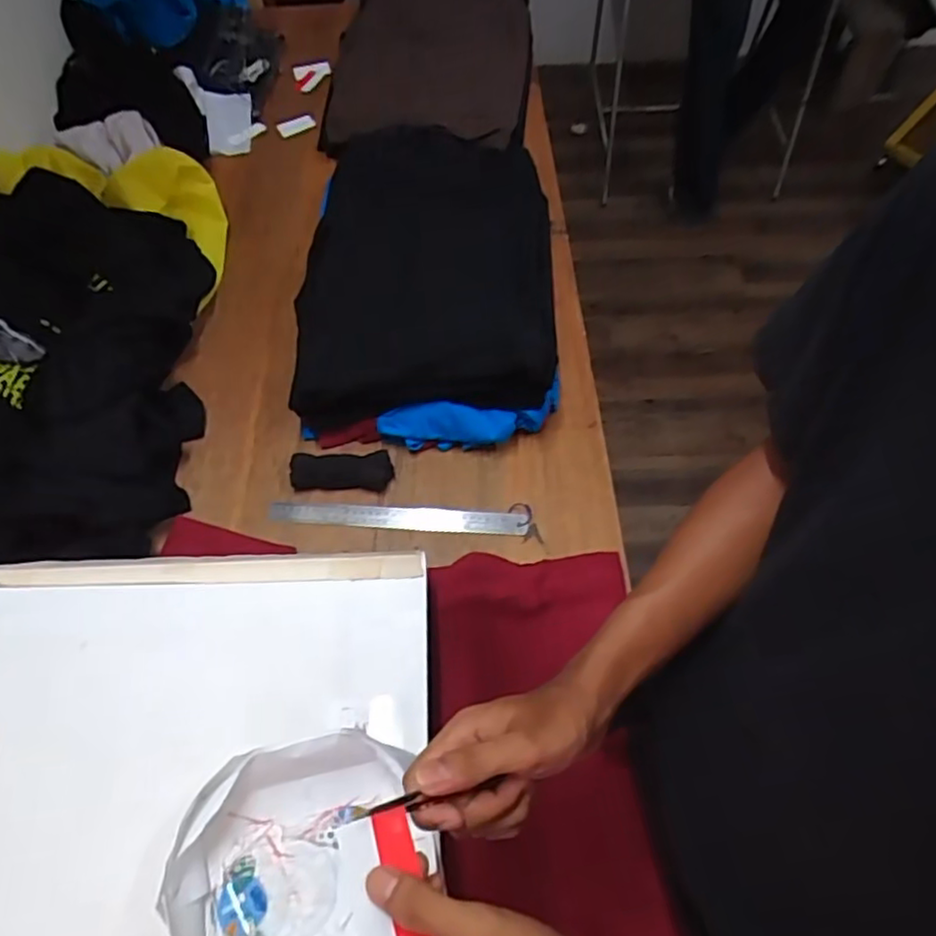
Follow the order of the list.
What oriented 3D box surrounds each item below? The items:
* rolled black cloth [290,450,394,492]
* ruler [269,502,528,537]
[{"bbox_3d":[-0.162,0.000,0.824,0.130,0.032,0.043,0,60,1],"label":"rolled black cloth"},{"bbox_3d":[-0.086,0.062,0.809,0.316,0.006,0.030,2,72,2],"label":"ruler"}]

